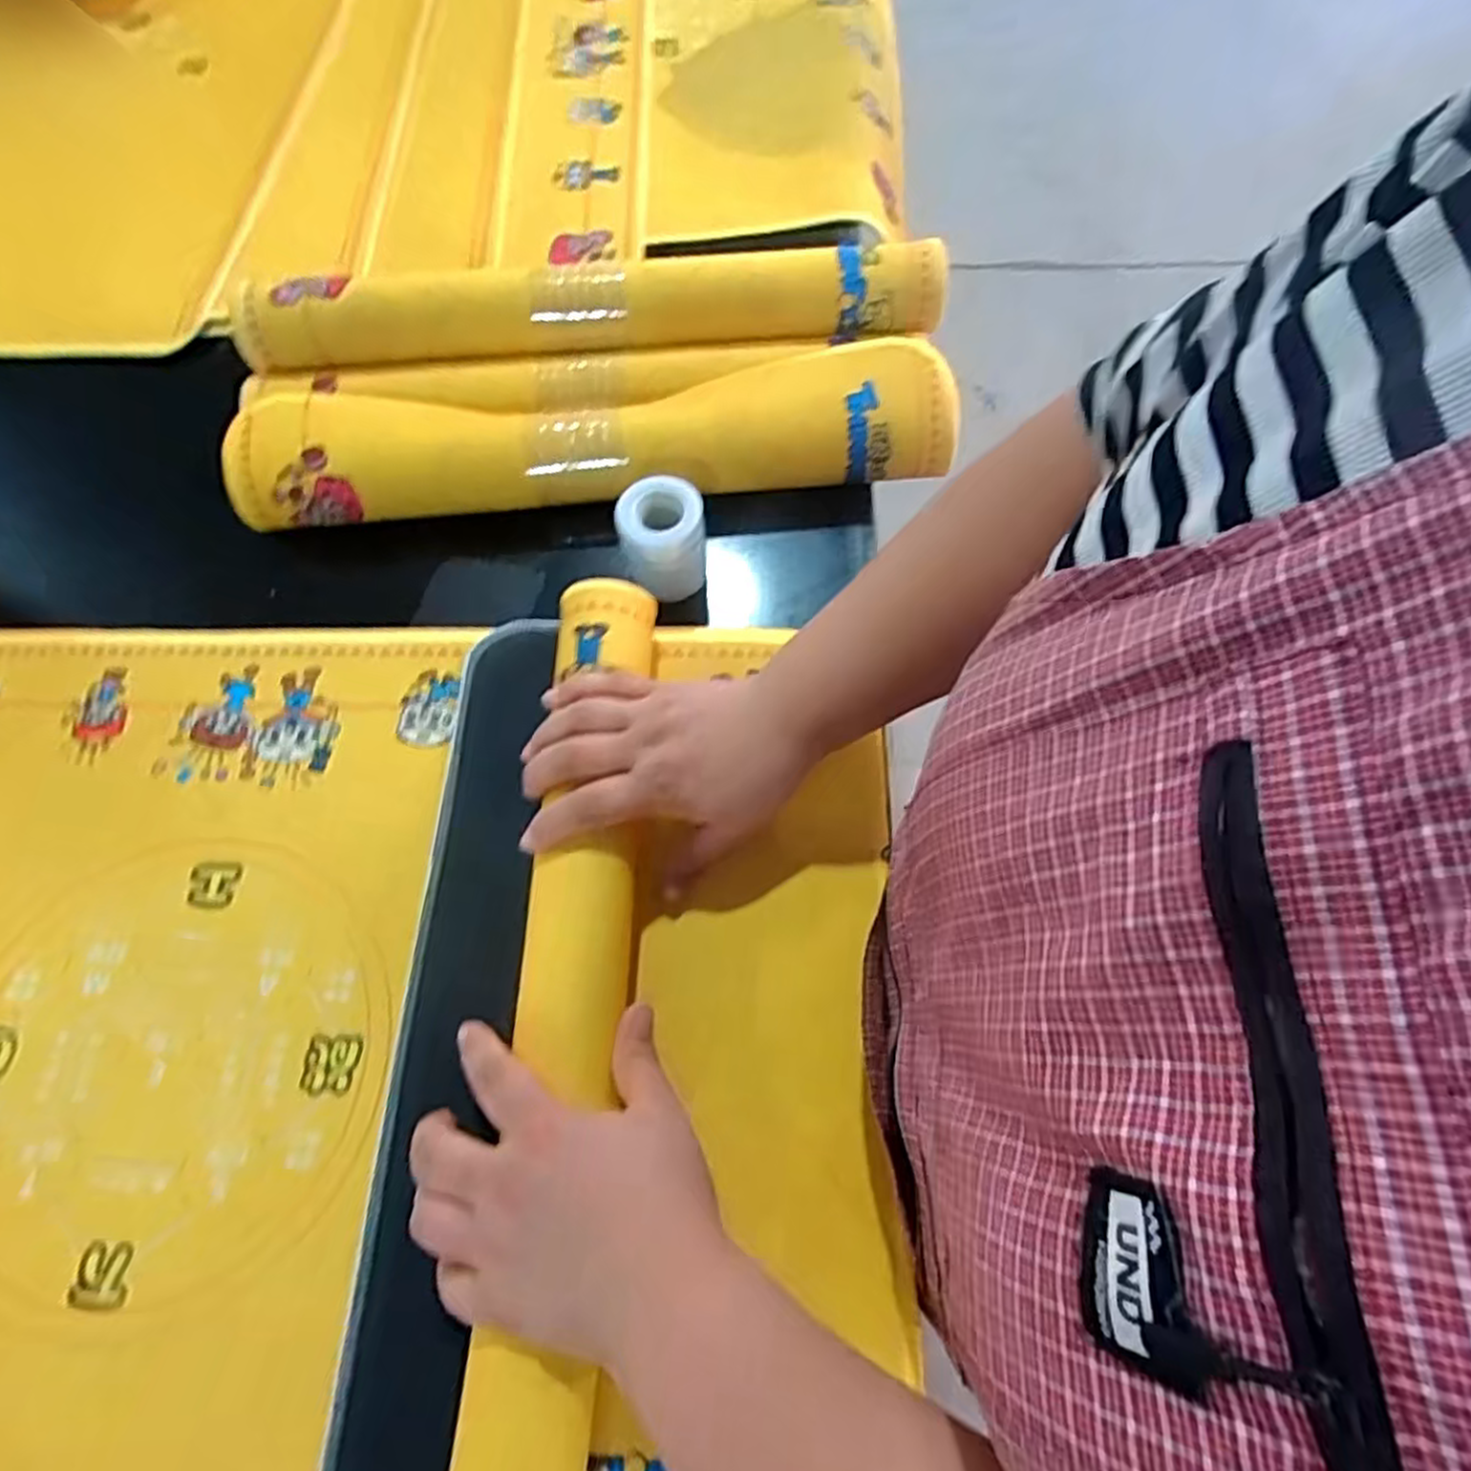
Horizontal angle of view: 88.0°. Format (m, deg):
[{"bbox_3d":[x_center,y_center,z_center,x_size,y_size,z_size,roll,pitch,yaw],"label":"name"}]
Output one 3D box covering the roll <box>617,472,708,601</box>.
[{"bbox_3d":[-0.048,-0.133,0.513,0.055,0.062,0.051,0,68,1],"label":"roll"}]

